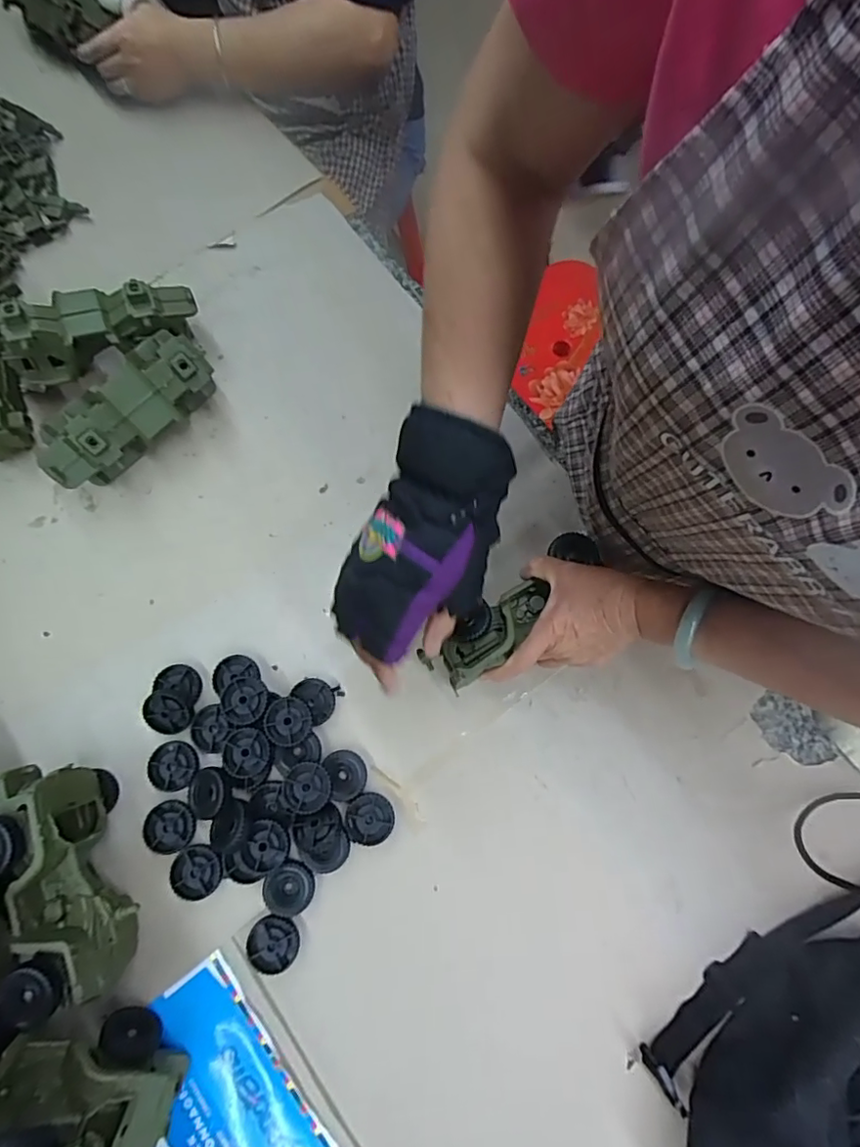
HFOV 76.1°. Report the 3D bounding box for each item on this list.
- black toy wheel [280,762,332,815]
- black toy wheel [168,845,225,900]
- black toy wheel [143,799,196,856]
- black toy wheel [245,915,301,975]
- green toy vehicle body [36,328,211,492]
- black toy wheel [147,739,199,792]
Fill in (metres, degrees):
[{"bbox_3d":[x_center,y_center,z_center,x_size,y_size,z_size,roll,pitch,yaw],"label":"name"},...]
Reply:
[{"bbox_3d":[-0.112,0.193,0.496,0.045,0.010,0.042,0,77,0],"label":"black toy wheel"},{"bbox_3d":[-0.209,0.267,0.488,0.043,0.009,0.043,0,77,0],"label":"black toy wheel"},{"bbox_3d":[-0.236,0.230,0.500,0.043,0.013,0.043,0,77,0],"label":"black toy wheel"},{"bbox_3d":[-0.136,0.323,0.478,0.043,0.010,0.044,0,77,0],"label":"black toy wheel"},{"bbox_3d":[-0.310,-0.165,0.563,0.081,0.076,0.183,43,80,9],"label":"green toy vehicle body"},{"bbox_3d":[-0.238,0.180,0.515,0.044,0.015,0.043,0,77,0],"label":"black toy wheel"}]

